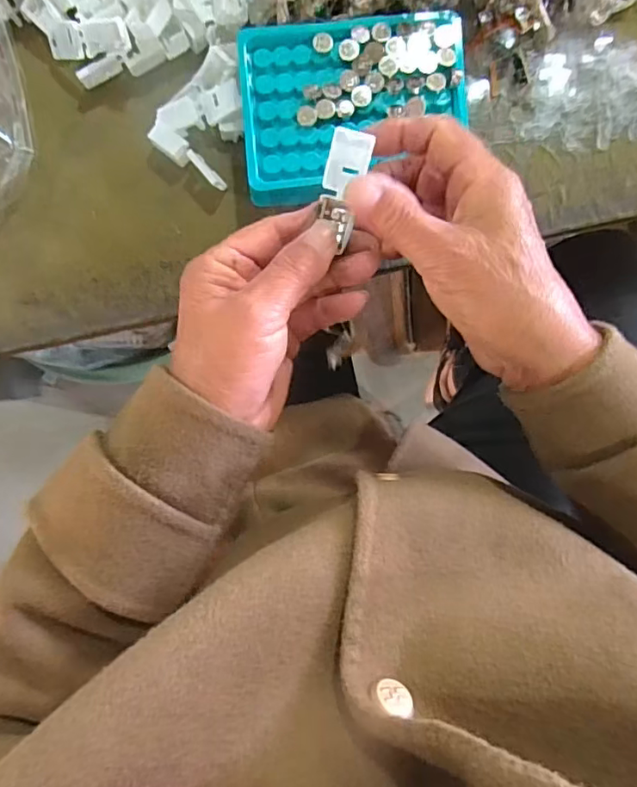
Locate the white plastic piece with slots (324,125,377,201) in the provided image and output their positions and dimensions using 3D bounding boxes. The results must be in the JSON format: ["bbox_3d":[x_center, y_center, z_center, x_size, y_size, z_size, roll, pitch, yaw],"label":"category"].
[{"bbox_3d":[0.014,-0.107,0.250,0.019,0.006,0.029,15,95,-3],"label":"white plastic piece with slots"}]

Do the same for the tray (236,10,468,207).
[{"bbox_3d":[0.020,-0.169,0.326,0.128,0.033,0.096,-4,92,0],"label":"tray"}]

